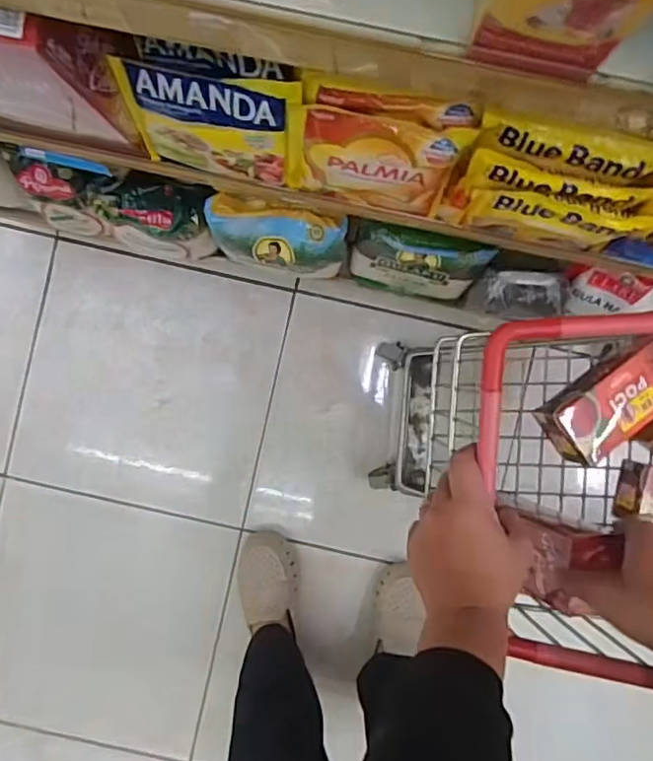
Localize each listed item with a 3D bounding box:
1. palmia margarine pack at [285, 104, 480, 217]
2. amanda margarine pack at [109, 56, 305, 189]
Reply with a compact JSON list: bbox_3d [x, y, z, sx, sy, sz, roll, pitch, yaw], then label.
[{"bbox_3d":[0.035,-0.176,0.479,0.139,0.109,0.018,11,76,-3],"label":"palmia margarine pack"},{"bbox_3d":[-0.091,-0.208,0.482,0.149,0.114,0.013,13,74,5],"label":"amanda margarine pack"}]

